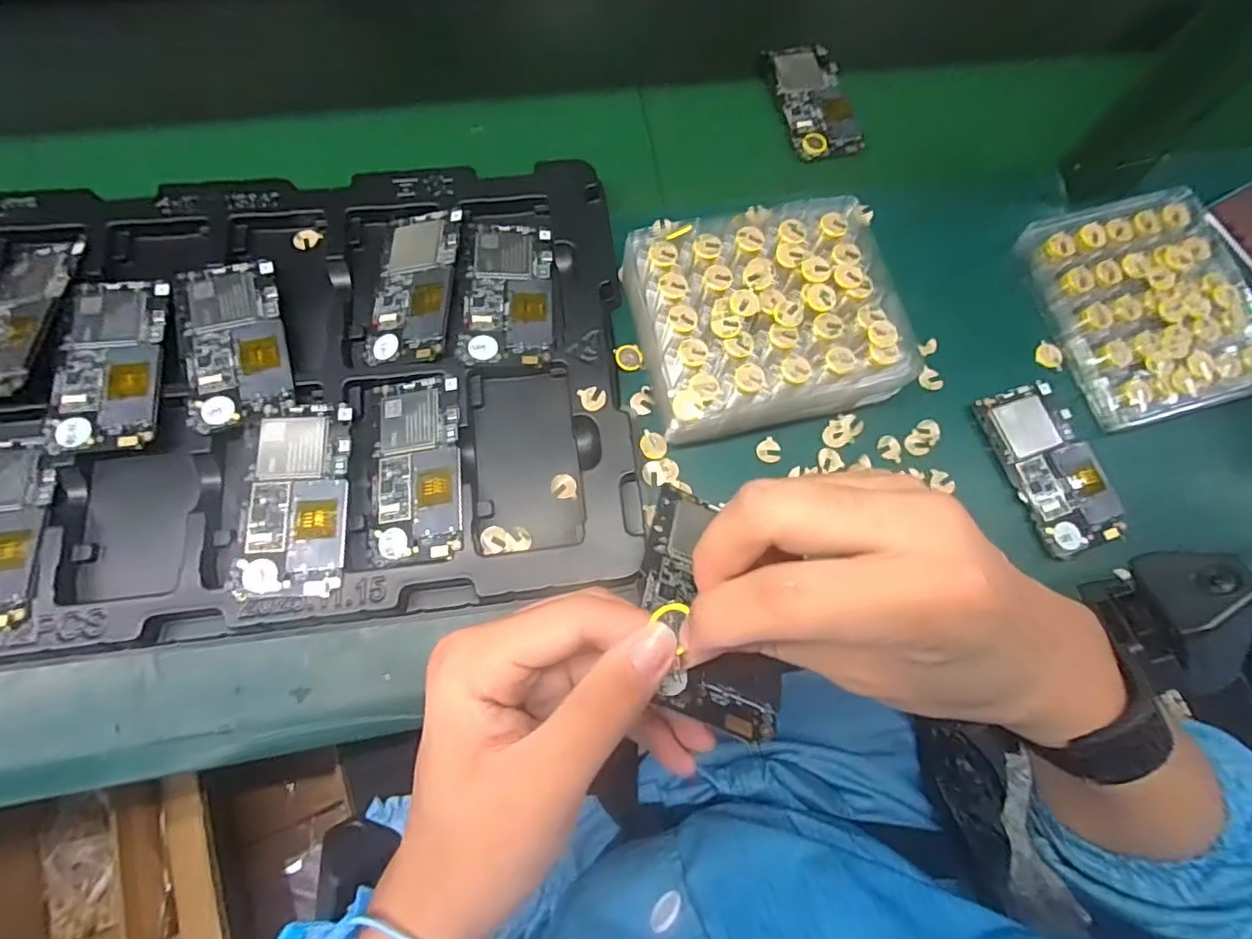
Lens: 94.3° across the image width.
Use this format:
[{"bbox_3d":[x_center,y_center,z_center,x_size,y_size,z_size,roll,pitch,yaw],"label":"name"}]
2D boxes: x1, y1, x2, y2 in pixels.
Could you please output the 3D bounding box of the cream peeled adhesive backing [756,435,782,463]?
[{"bbox_3d":[0.105,-0.013,0.422,0.018,0.004,0.018,1,74,-2],"label":"cream peeled adhesive backing"}]

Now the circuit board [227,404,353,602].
[{"bbox_3d":[-0.211,0.018,0.371,0.063,0.005,0.125,-2,74,-4],"label":"circuit board"}]

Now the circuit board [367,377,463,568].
[{"bbox_3d":[-0.140,-0.001,0.388,0.062,0.007,0.124,-8,75,10],"label":"circuit board"}]

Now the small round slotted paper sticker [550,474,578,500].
[{"bbox_3d":[-0.043,0.012,0.399,0.017,0.004,0.019,-11,73,-6],"label":"small round slotted paper sticker"}]

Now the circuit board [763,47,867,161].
[{"bbox_3d":[0.171,-0.335,0.525,0.060,0.010,0.121,-9,73,-6],"label":"circuit board"}]

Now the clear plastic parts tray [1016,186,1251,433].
[{"bbox_3d":[0.411,-0.132,0.452,0.144,0.032,0.177,-16,73,-8],"label":"clear plastic parts tray"}]

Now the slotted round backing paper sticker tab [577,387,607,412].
[{"bbox_3d":[-0.023,-0.049,0.406,0.017,0.004,0.018,1,74,-2],"label":"slotted round backing paper sticker tab"}]

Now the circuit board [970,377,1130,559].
[{"bbox_3d":[0.312,-0.002,0.425,0.062,0.010,0.124,-15,73,-8],"label":"circuit board"}]

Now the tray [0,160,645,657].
[{"bbox_3d":[-0.282,-0.058,0.405,0.552,0.033,0.329,-6,74,-4],"label":"tray"}]

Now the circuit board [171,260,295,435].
[{"bbox_3d":[-0.272,-0.089,0.402,0.065,0.005,0.126,-16,74,-8],"label":"circuit board"}]

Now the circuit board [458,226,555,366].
[{"bbox_3d":[-0.085,-0.132,0.424,0.063,0.006,0.121,-2,72,-3],"label":"circuit board"}]

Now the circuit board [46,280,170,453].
[{"bbox_3d":[-0.347,-0.074,0.393,0.064,0.006,0.126,-5,72,-5],"label":"circuit board"}]

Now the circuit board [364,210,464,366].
[{"bbox_3d":[-0.153,-0.136,0.424,0.062,0.006,0.123,-3,72,15],"label":"circuit board"}]

